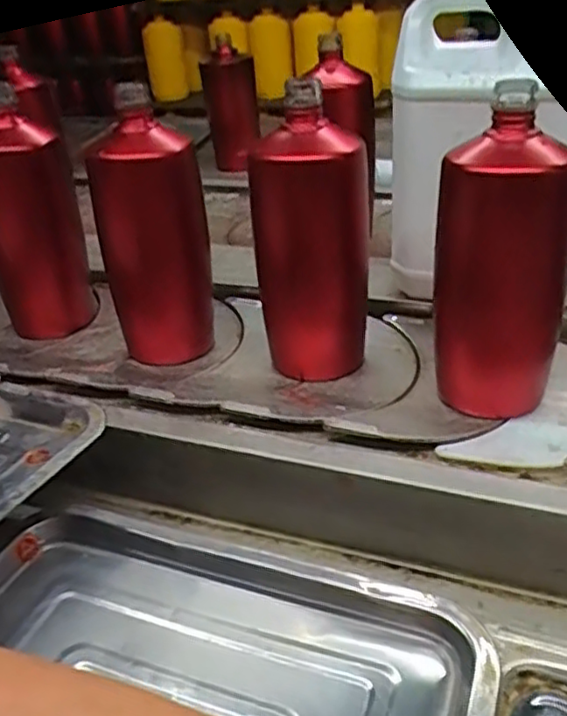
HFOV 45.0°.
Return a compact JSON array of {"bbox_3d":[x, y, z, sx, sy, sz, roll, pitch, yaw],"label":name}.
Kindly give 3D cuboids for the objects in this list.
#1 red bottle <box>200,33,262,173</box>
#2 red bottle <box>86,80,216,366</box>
[{"bbox_3d":[-0.084,-0.415,1.129,0.083,0.196,0.079,-6,28,2],"label":"red bottle"},{"bbox_3d":[-0.102,-0.093,0.541,0.082,0.181,0.064,-11,29,-7],"label":"red bottle"}]

